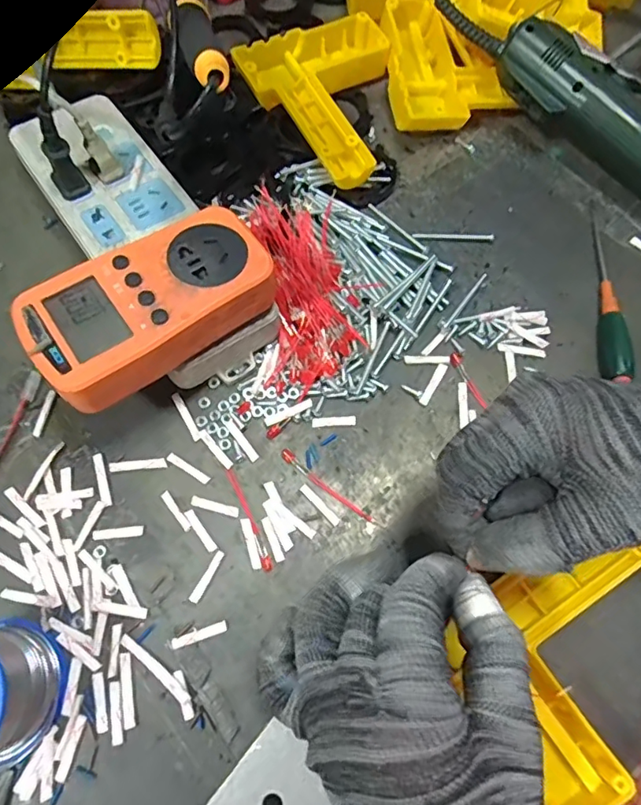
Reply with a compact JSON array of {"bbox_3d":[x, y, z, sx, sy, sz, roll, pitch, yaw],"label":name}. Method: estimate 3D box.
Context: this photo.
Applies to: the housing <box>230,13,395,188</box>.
[{"bbox_3d":[0.019,-0.233,0.402,0.113,0.029,0.146,-33,73,-13],"label":"housing"}]

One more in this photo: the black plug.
[{"bbox_3d":[-0.160,-0.149,0.318,0.018,0.050,0.021,-31,73,-12],"label":"black plug"}]

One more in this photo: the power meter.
[{"bbox_3d":[-0.089,-0.053,0.279,0.125,0.030,0.068,-37,74,-14],"label":"power meter"}]

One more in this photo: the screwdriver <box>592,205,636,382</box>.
[{"bbox_3d":[0.194,-0.080,0.354,0.015,0.017,0.142,7,69,2],"label":"screwdriver"}]

